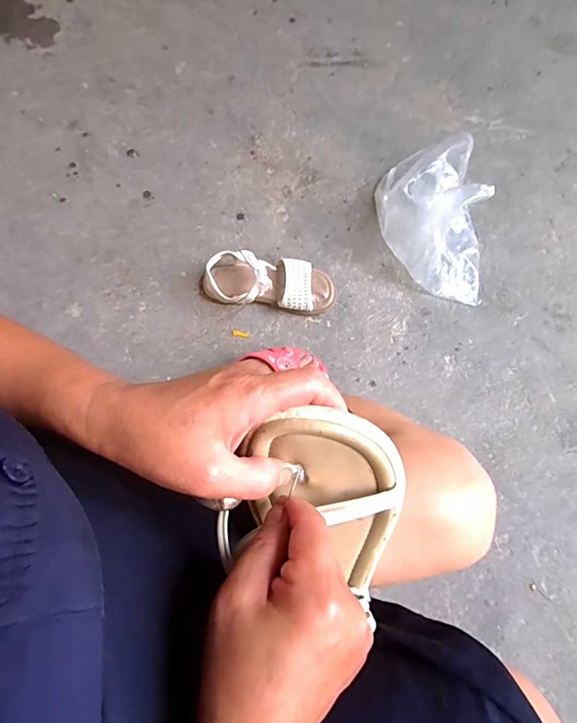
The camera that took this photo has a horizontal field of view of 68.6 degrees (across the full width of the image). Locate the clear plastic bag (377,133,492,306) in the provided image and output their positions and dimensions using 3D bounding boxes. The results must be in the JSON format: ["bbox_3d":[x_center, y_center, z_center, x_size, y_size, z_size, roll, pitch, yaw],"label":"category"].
[{"bbox_3d":[0.266,-0.266,0.747,0.181,0.143,0.309,-8,75,-3],"label":"clear plastic bag"}]

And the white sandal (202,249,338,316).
[{"bbox_3d":[-0.035,-0.139,0.729,0.234,0.090,0.095,2,75,0],"label":"white sandal"}]

